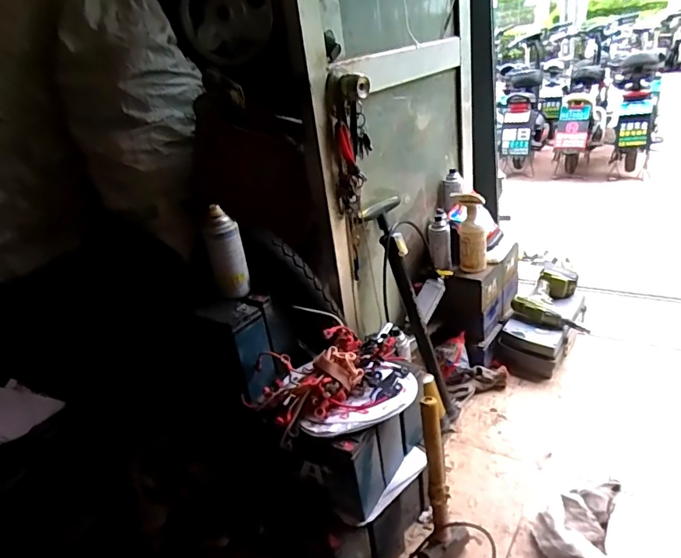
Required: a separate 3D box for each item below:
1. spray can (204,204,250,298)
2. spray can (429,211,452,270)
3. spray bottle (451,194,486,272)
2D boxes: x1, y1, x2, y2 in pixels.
[{"bbox_3d":[-0.216,-0.051,0.907,0.063,0.161,0.063,-14,27,-12],"label":"spray can"},{"bbox_3d":[0.290,-0.111,1.405,0.058,0.169,0.053,-7,3,0],"label":"spray can"},{"bbox_3d":[0.358,-0.129,1.332,0.091,0.206,0.064,7,30,28],"label":"spray bottle"}]

